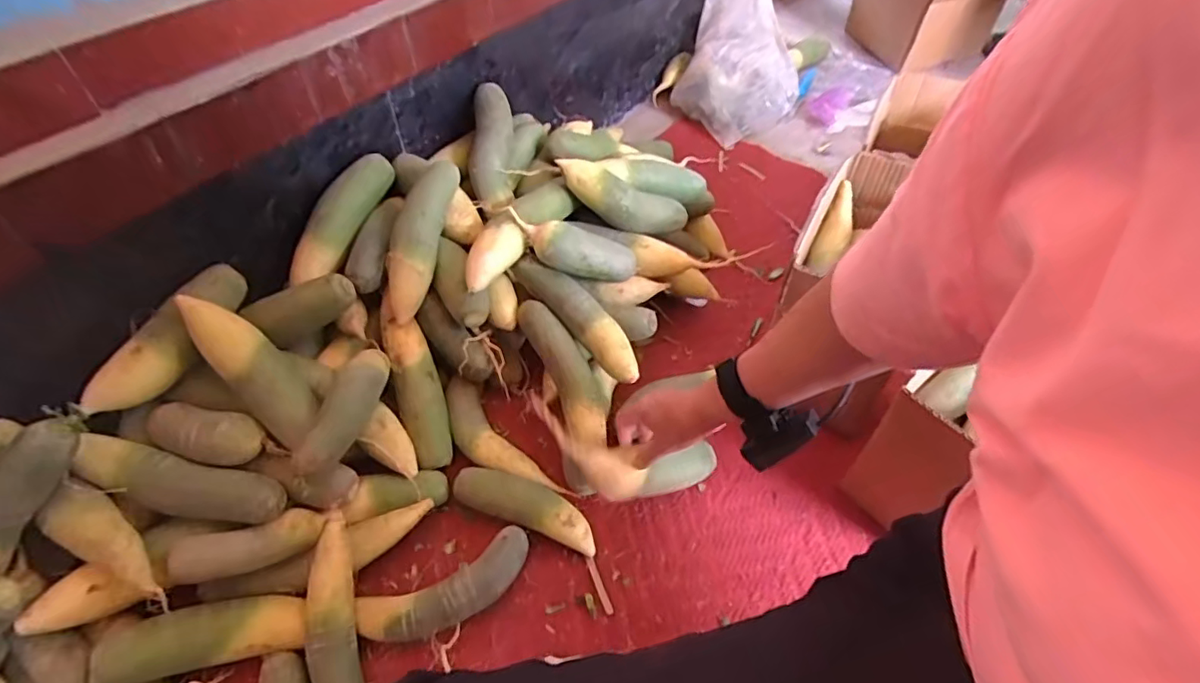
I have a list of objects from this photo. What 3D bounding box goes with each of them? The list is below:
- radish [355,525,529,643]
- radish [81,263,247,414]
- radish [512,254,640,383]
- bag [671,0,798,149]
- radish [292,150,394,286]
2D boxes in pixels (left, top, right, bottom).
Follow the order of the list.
[{"bbox_3d":[-0.163,0.271,0.629,0.190,0.041,0.065,-21,53,-18],"label":"radish"},{"bbox_3d":[-0.474,-0.004,0.639,0.049,0.062,0.200,25,68,16],"label":"radish"},{"bbox_3d":[-0.029,-0.034,0.756,0.049,0.047,0.219,-31,57,-25],"label":"radish"},{"bbox_3d":[0.345,-0.681,1.345,0.265,0.207,0.470,18,52,14],"label":"bag"},{"bbox_3d":[-0.349,-0.168,0.775,0.060,0.051,0.208,18,67,11],"label":"radish"}]

